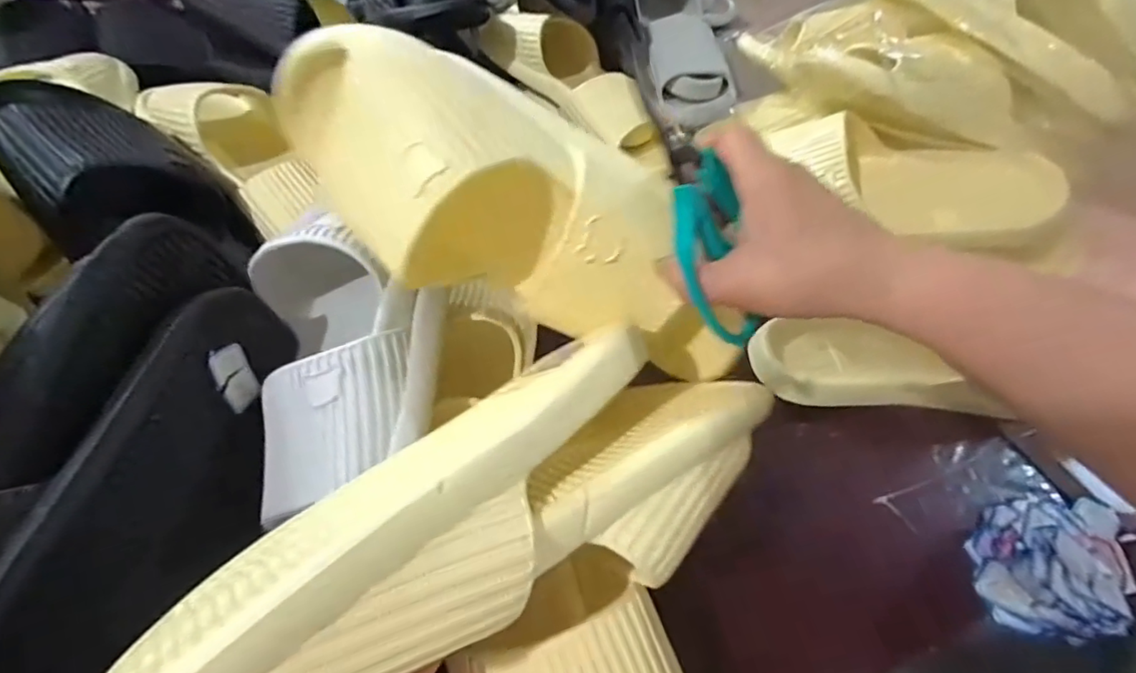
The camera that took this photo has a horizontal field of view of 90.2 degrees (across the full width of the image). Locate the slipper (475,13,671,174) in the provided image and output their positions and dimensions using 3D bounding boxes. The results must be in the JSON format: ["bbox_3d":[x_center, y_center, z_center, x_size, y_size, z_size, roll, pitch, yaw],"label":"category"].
[{"bbox_3d":[0.005,-0.300,0.618,0.096,0.068,0.223,-37,61,-28],"label":"slipper"}]

